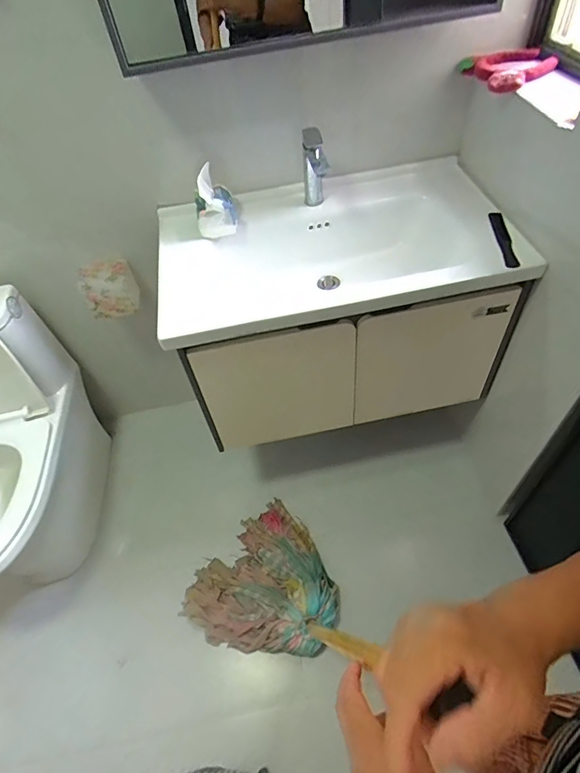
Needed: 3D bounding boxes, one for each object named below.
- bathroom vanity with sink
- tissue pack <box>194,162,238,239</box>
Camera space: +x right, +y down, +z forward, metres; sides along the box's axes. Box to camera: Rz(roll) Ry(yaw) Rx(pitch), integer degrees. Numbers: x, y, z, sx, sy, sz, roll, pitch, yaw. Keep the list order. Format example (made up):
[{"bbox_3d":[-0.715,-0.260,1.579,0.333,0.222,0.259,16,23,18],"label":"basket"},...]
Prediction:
[{"bbox_3d":[0.079,-0.231,1.149,0.834,0.497,0.478,-9,51,-3],"label":"bathroom vanity with sink"},{"bbox_3d":[-0.180,-0.427,1.065,0.095,0.146,0.102,-9,51,-2],"label":"tissue pack"}]

